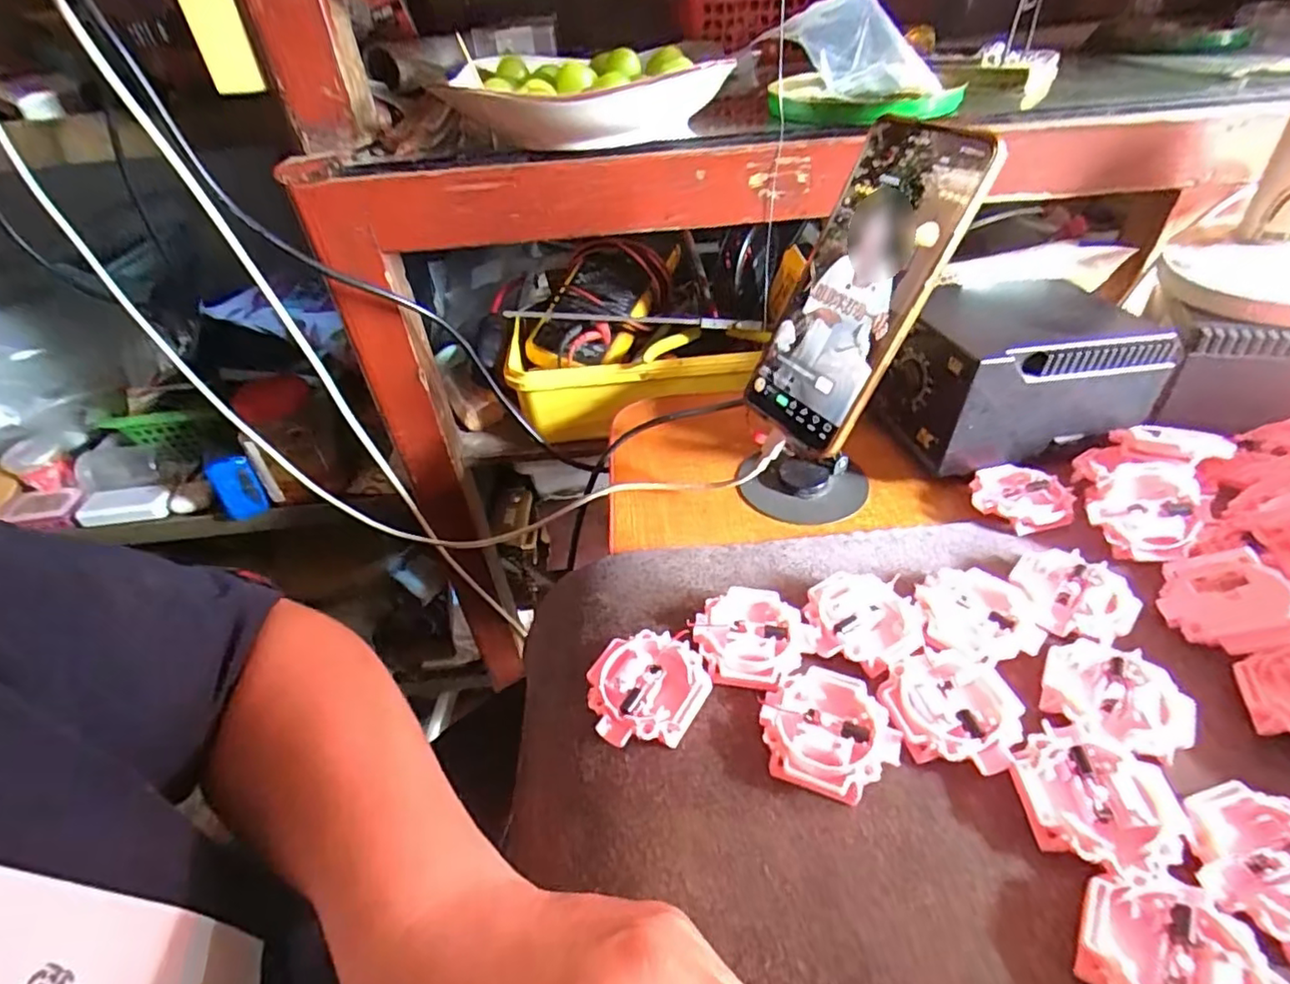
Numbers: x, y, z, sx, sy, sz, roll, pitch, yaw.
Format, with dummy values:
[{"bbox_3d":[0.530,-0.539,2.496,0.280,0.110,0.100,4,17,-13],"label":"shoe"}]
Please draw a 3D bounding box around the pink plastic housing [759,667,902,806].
[{"bbox_3d":[0.078,0.101,0.264,0.054,0.014,0.050,-3,40,2],"label":"pink plastic housing"}]

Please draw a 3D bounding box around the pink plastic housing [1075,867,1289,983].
[{"bbox_3d":[0.168,0.152,0.197,0.052,0.015,0.052,-3,40,2],"label":"pink plastic housing"}]

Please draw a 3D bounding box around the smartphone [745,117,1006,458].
[{"bbox_3d":[0.110,-0.106,0.331,0.011,0.164,0.078,4,30,-38],"label":"smartphone"}]

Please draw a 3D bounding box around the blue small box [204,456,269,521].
[{"bbox_3d":[-0.430,-0.002,0.653,0.043,0.069,0.012,-18,42,-15],"label":"blue small box"}]

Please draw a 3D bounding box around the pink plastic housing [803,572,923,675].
[{"bbox_3d":[0.107,0.065,0.307,0.052,0.016,0.053,-3,40,2],"label":"pink plastic housing"}]

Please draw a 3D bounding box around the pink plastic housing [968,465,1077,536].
[{"bbox_3d":[0.223,0.003,0.369,0.053,0.015,0.048,24,48,30],"label":"pink plastic housing"}]

